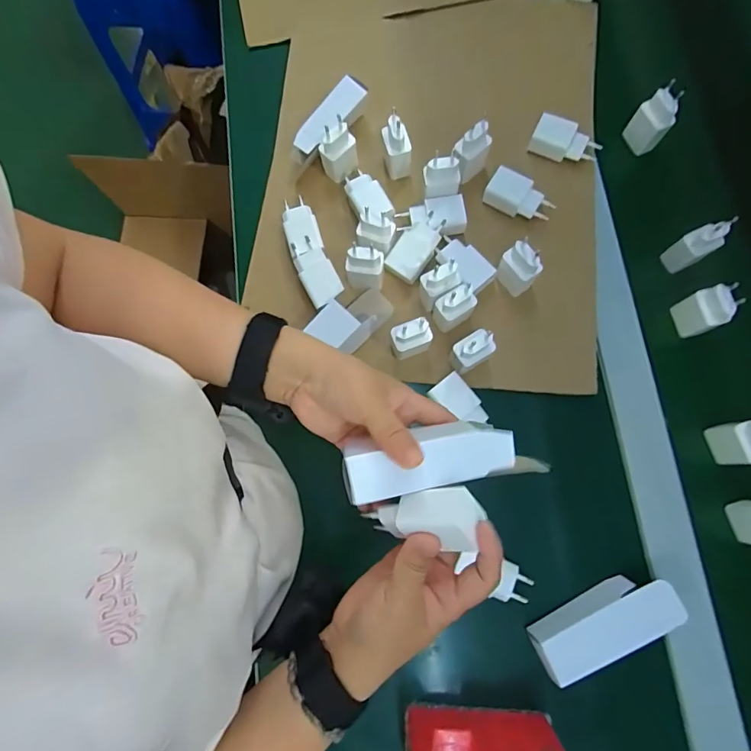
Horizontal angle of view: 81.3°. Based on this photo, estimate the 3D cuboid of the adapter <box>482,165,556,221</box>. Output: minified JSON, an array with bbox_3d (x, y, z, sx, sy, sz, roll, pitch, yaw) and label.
[{"bbox_3d":[0.168,-0.207,0.511,0.077,0.032,0.037,29,80,7],"label":"adapter"}]

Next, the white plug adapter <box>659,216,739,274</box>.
[{"bbox_3d":[0.360,-0.146,0.487,0.035,0.074,0.030,-30,79,-5],"label":"white plug adapter"}]

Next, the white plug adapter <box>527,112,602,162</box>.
[{"bbox_3d":[0.229,-0.280,0.525,0.079,0.028,0.038,27,80,6],"label":"white plug adapter"}]

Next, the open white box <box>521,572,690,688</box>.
[{"bbox_3d":[0.214,0.234,0.409,0.134,0.035,0.048,-29,79,-5],"label":"open white box"}]

